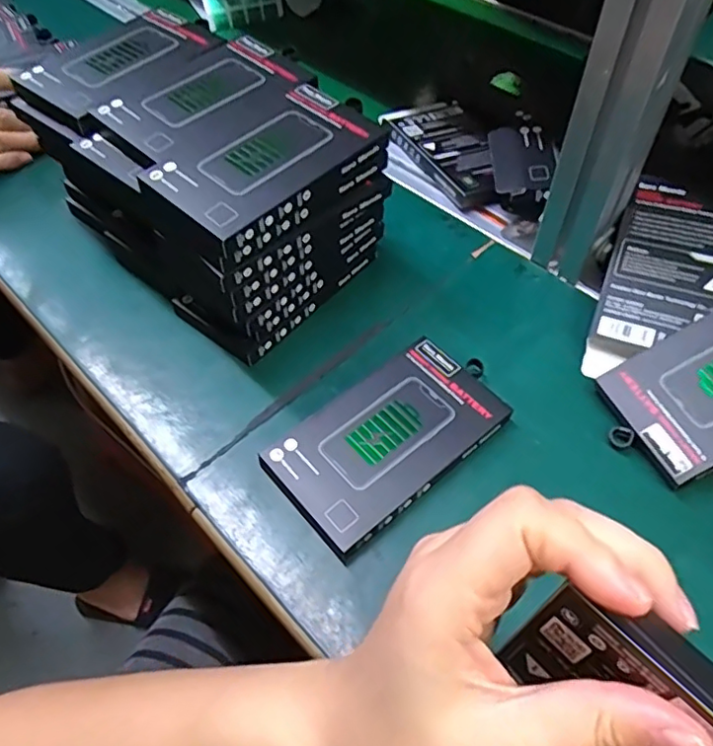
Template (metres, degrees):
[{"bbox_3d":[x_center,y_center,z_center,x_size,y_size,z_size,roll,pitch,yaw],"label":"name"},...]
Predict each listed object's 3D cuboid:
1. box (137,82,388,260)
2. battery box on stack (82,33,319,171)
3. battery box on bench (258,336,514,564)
[{"bbox_3d":[-0.051,-0.127,0.355,0.140,0.018,0.074,-38,61,-25],"label":"box"},{"bbox_3d":[-0.097,-0.183,0.400,0.081,0.026,0.145,38,62,26],"label":"battery box on stack"},{"bbox_3d":[0.021,0.039,0.351,0.138,0.016,0.081,-34,59,-22],"label":"battery box on bench"}]

